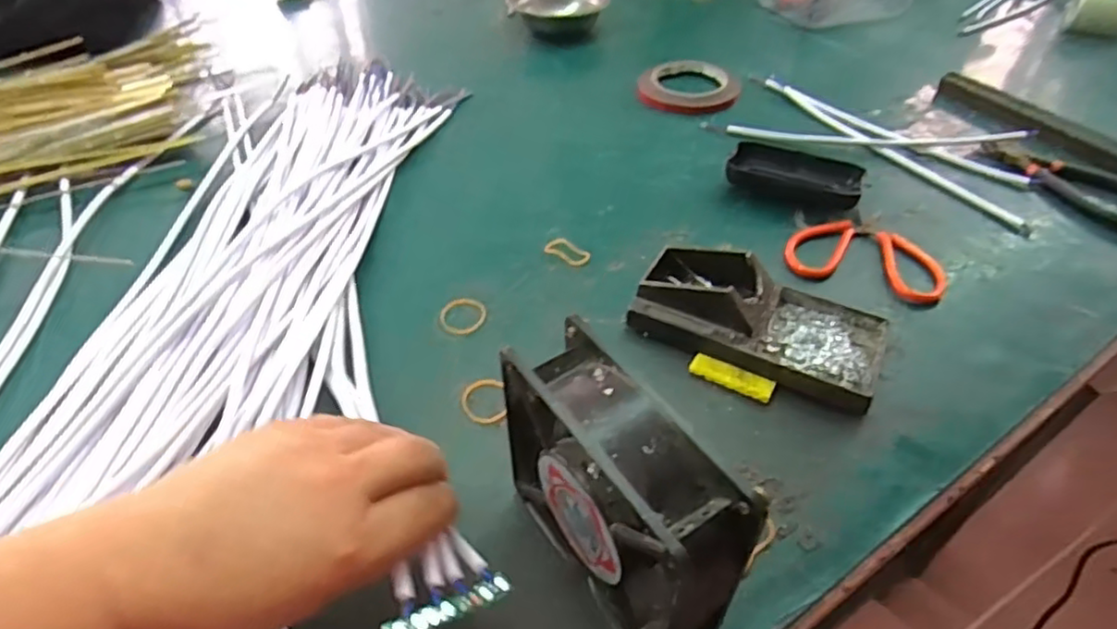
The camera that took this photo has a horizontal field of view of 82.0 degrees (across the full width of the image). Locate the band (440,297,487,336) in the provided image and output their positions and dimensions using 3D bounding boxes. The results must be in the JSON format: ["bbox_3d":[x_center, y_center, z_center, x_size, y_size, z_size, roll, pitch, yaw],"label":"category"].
[{"bbox_3d":[-0.068,0.000,0.453,0.031,0.004,0.032,10,45,11],"label":"band"}]

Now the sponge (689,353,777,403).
[{"bbox_3d":[0.110,0.039,0.407,0.052,0.004,0.016,20,48,21],"label":"sponge"}]

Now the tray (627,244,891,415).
[{"bbox_3d":[0.133,-0.003,0.422,0.154,0.045,0.079,19,48,20],"label":"tray"}]

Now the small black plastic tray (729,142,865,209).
[{"bbox_3d":[0.206,-0.123,0.559,0.107,0.021,0.064,18,47,19],"label":"small black plastic tray"}]

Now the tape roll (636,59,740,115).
[{"bbox_3d":[0.143,-0.248,0.694,0.102,0.014,0.097,-1,44,1],"label":"tape roll"}]

